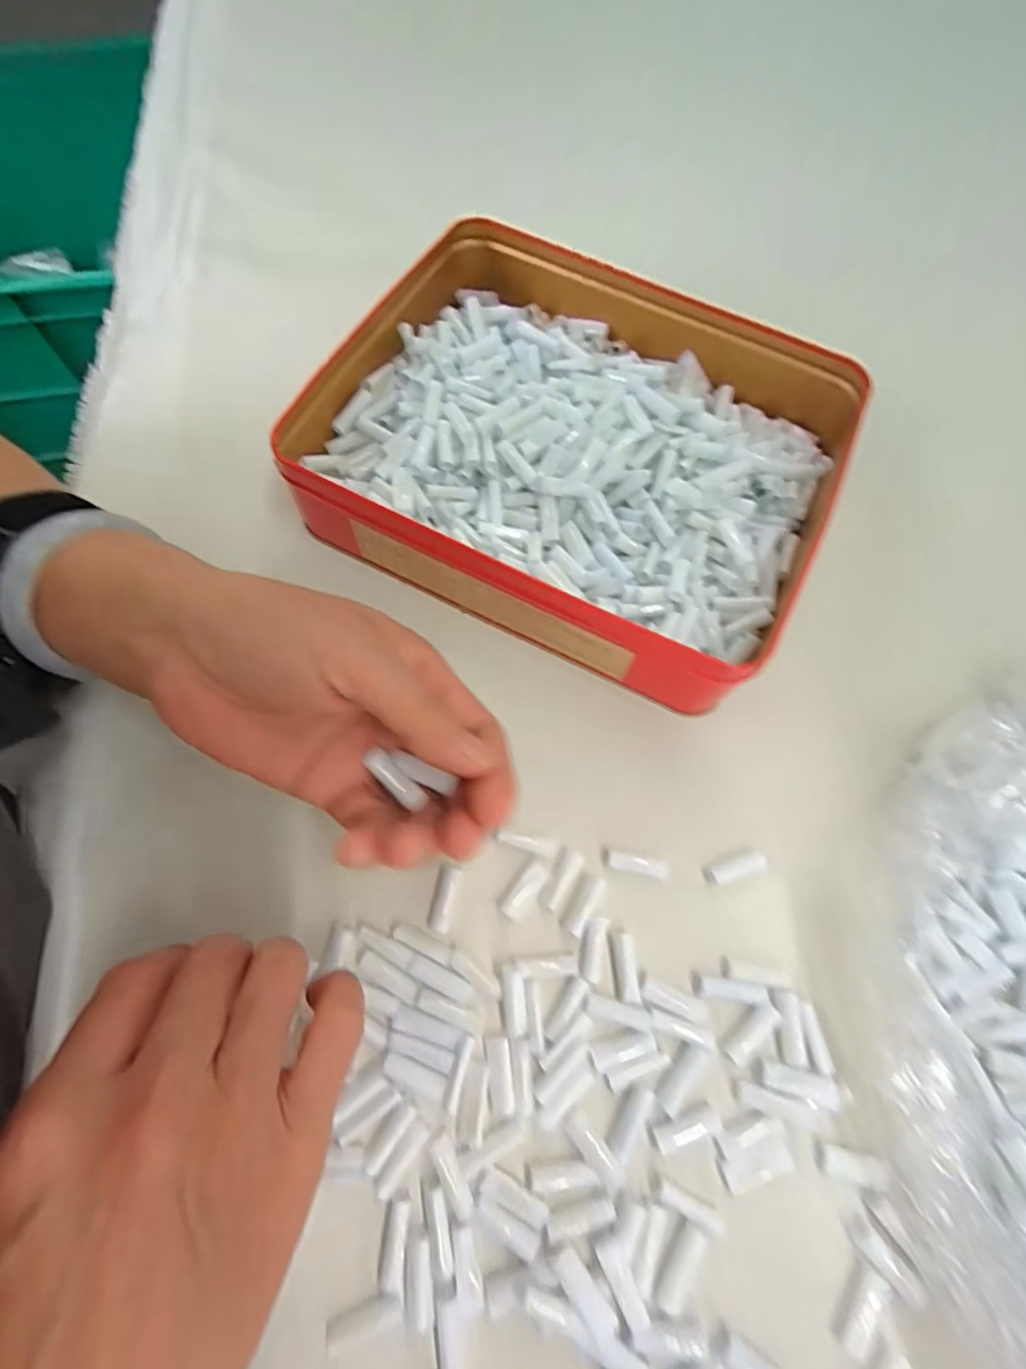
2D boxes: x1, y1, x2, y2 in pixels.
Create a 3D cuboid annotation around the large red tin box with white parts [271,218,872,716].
[{"bbox_3d":[0.033,-0.126,0.294,0.254,0.053,0.213,27,71,7],"label":"large red tin box with white parts"}]

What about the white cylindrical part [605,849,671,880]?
[{"bbox_3d":[0.055,0.079,0.247,0.028,0.005,0.008,14,70,2],"label":"white cylindrical part"}]

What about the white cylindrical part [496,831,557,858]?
[{"bbox_3d":[0.006,0.070,0.248,0.027,0.004,0.007,14,70,2],"label":"white cylindrical part"}]

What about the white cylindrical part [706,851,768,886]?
[{"bbox_3d":[0.099,0.081,0.248,0.025,0.006,0.008,-16,71,-8],"label":"white cylindrical part"}]

